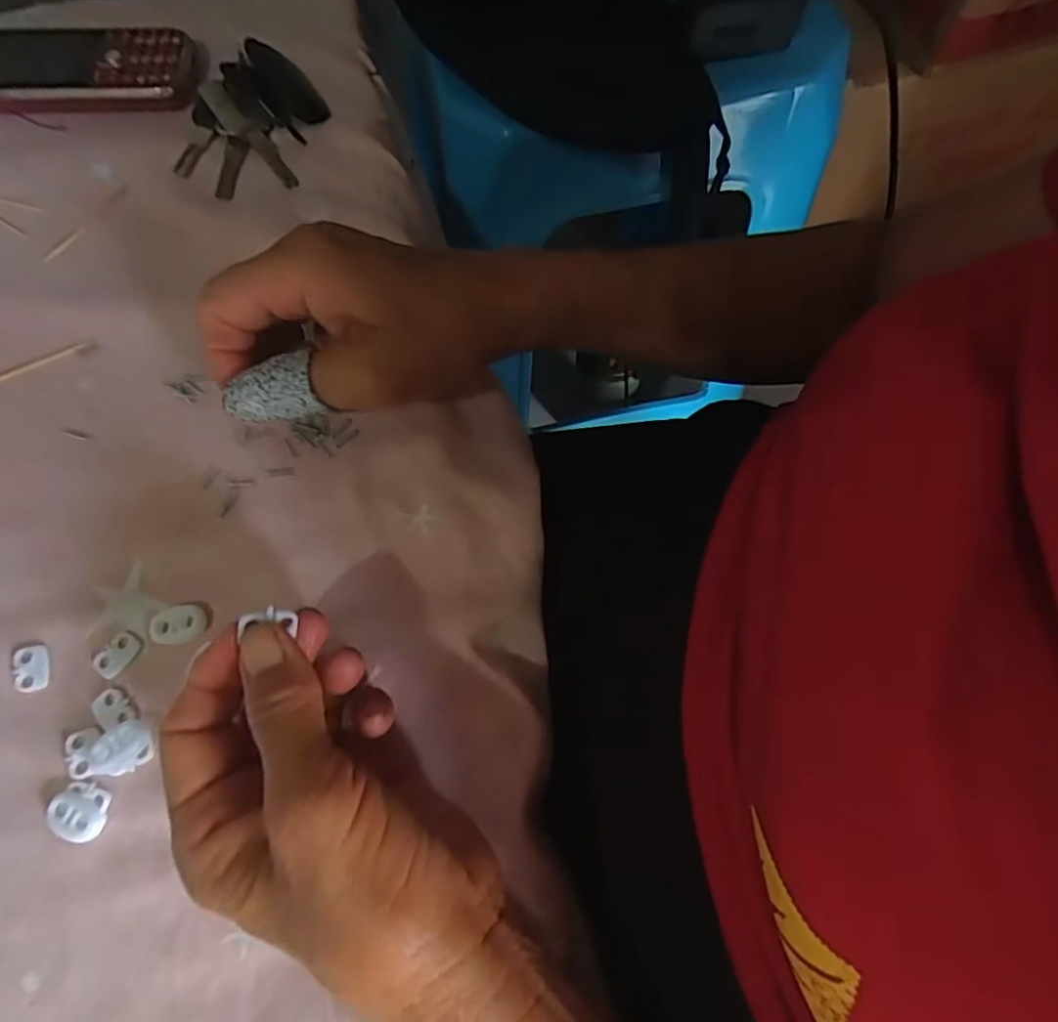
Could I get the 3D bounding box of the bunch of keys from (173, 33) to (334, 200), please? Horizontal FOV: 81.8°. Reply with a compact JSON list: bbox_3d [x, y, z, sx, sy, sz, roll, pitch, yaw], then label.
[{"bbox_3d":[-0.155,-0.223,0.342,0.066,0.015,0.101,17,72,5],"label":"bunch of keys"}]

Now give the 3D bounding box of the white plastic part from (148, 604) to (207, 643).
[{"bbox_3d":[-0.148,0.047,0.257,0.021,0.005,0.015,-14,72,-6],"label":"white plastic part"}]

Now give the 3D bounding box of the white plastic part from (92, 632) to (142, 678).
[{"bbox_3d":[-0.172,0.060,0.253,0.012,0.004,0.019,34,74,10],"label":"white plastic part"}]

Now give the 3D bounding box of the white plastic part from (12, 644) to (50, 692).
[{"bbox_3d":[-0.206,0.065,0.251,0.013,0.004,0.019,-16,72,-6],"label":"white plastic part"}]

